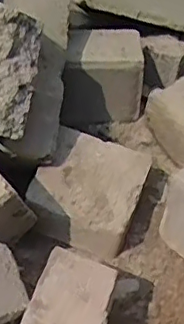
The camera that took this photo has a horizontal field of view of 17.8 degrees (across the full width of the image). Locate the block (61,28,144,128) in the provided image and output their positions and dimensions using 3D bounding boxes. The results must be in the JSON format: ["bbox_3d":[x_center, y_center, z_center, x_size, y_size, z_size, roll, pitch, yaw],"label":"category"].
[{"bbox_3d":[0.012,-0.099,0.702,0.093,0.104,0.067,2,50,-2],"label":"block"}]

